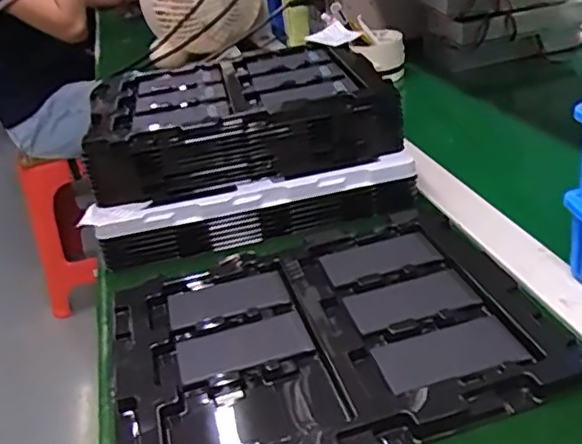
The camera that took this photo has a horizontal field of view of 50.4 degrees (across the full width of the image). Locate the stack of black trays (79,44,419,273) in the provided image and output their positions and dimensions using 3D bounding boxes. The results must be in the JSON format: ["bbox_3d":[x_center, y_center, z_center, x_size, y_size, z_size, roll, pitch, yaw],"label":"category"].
[{"bbox_3d":[-0.040,-0.083,0.612,0.269,0.098,0.244,-10,30,0],"label":"stack of black trays"}]

